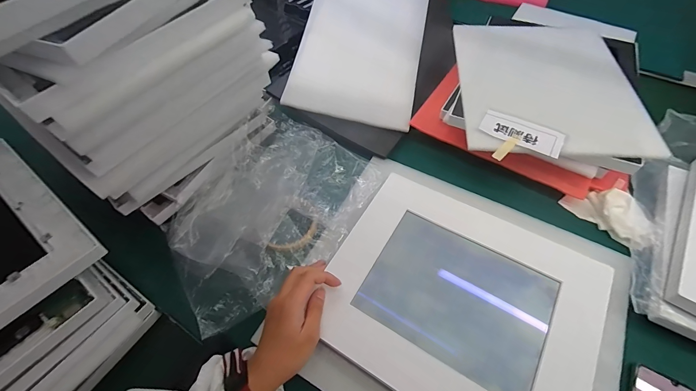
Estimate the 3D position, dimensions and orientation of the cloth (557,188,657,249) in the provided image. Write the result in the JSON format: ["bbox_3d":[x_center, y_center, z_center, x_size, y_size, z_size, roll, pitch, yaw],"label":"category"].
[{"bbox_3d":[0.371,0.027,0.450,0.065,0.031,0.106,-25,58,-13],"label":"cloth"}]

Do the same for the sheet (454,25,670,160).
[{"bbox_3d":[0.309,-0.182,0.509,0.246,0.011,0.307,4,56,5],"label":"sheet"}]

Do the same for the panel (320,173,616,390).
[{"bbox_3d":[0.131,0.119,0.388,0.295,0.026,0.253,26,61,19],"label":"panel"}]

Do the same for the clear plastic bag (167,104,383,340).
[{"bbox_3d":[-0.120,0.020,0.472,0.228,0.062,0.319,29,62,20],"label":"clear plastic bag"}]

